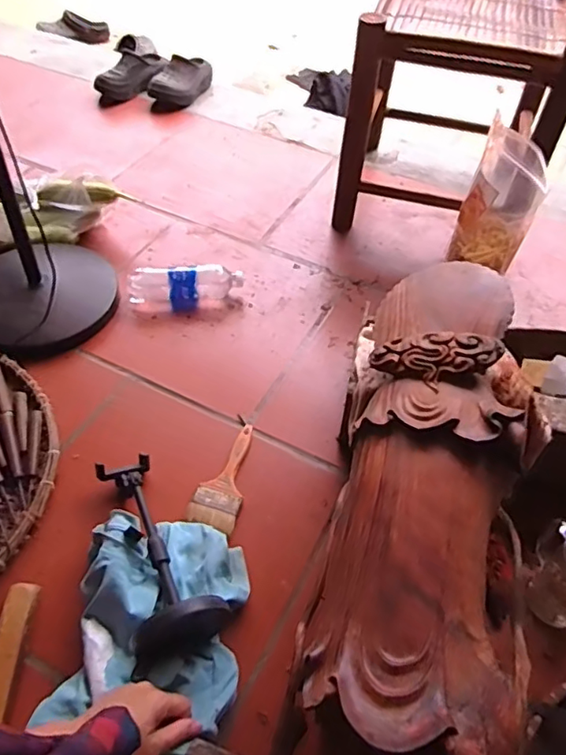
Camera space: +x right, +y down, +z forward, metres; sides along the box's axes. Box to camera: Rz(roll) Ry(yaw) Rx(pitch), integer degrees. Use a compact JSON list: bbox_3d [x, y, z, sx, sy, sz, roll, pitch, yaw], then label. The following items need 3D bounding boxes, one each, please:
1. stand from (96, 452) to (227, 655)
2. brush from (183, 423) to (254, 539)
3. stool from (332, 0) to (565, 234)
[{"bbox_3d":[-0.158,0.195,0.700,0.104,0.090,0.273,-16,52,-16],"label":"stand"},{"bbox_3d":[-0.078,0.141,0.812,0.068,0.010,0.172,15,51,11],"label":"brush"},{"bbox_3d":[0.341,-0.539,1.126,0.368,0.350,0.417,15,52,10],"label":"stool"}]

